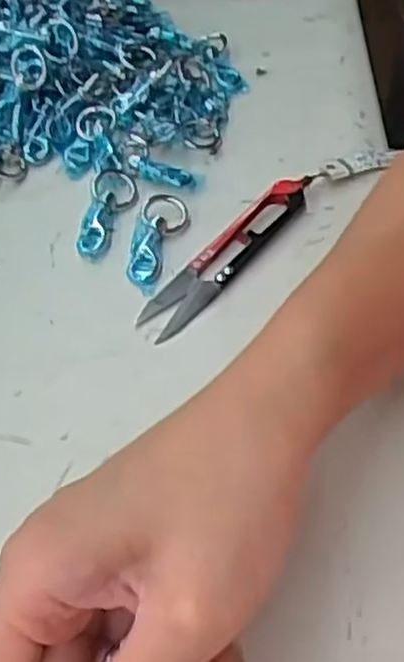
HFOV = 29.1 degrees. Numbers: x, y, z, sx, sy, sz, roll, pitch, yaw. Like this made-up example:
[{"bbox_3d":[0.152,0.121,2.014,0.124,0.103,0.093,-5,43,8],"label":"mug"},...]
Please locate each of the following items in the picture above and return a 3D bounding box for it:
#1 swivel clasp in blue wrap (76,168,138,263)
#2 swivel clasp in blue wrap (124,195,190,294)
[{"bbox_3d":[-0.048,-0.059,0.385,0.021,0.011,0.055,14,54,12],"label":"swivel clasp in blue wrap"},{"bbox_3d":[-0.022,-0.044,0.369,0.020,0.008,0.055,15,54,13],"label":"swivel clasp in blue wrap"}]

